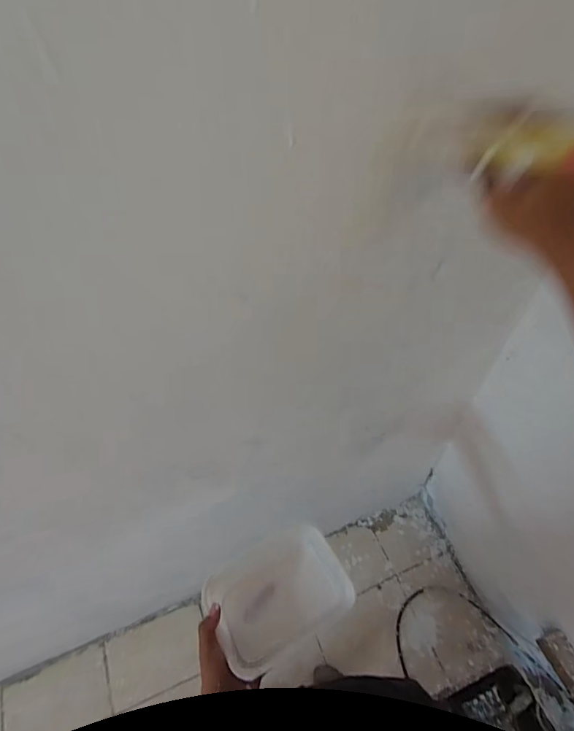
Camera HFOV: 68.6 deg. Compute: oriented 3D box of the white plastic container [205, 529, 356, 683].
[{"bbox_3d":[-0.010,0.295,0.553,0.170,0.045,0.130,-29,58,-15],"label":"white plastic container"}]

